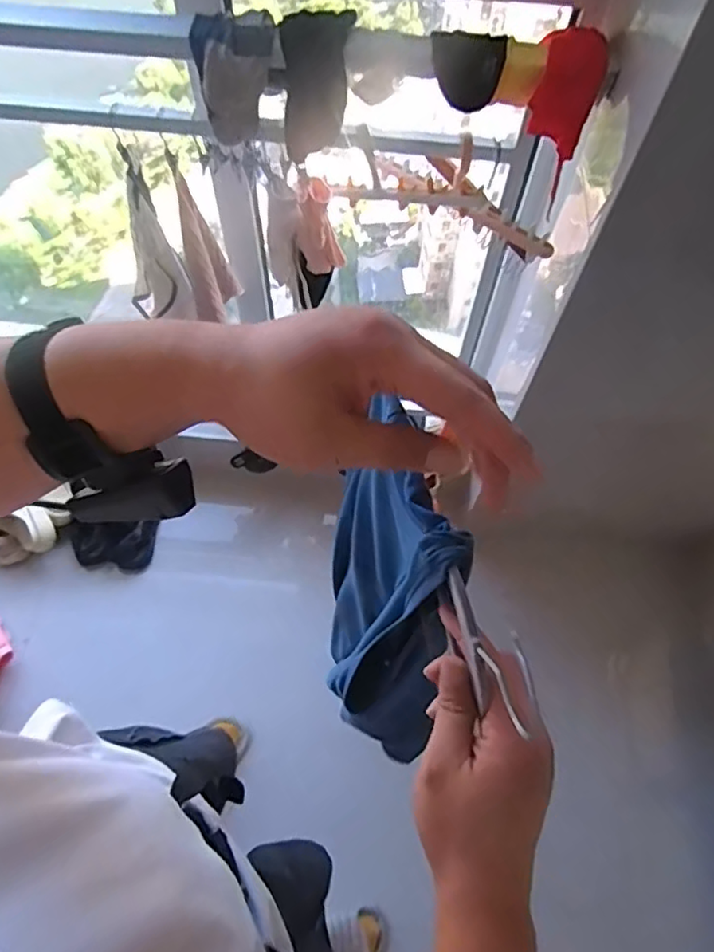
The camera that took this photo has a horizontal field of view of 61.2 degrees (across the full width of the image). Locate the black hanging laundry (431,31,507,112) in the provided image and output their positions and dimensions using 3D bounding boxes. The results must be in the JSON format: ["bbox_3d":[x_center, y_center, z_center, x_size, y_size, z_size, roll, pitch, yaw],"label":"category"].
[{"bbox_3d":[0.145,-0.539,0.803,0.093,0.051,0.091,6,62,1],"label":"black hanging laundry"}]

